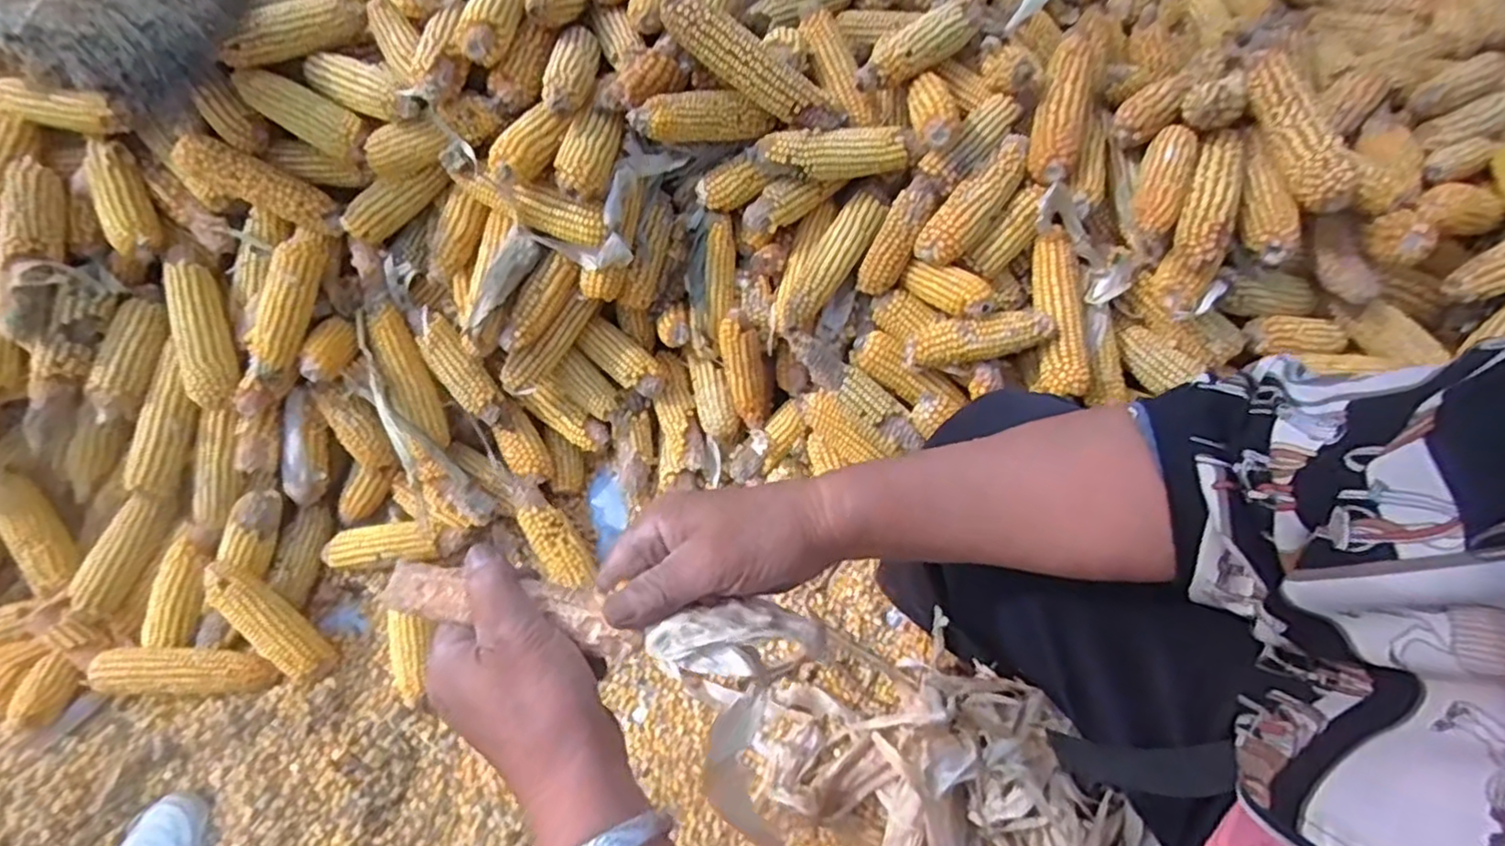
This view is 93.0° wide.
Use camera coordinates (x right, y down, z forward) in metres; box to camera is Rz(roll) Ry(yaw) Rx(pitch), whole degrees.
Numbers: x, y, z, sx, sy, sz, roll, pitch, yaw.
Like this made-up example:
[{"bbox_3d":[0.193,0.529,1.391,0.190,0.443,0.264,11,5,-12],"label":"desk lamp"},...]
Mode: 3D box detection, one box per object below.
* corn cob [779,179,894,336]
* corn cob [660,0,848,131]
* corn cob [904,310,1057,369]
[{"bbox_3d":[0.091,-0.183,0.800,0.050,0.045,0.198,32,86,16],"label":"corn cob"},{"bbox_3d":[0.003,-0.360,0.725,0.209,0.050,0.044,28,59,-16],"label":"corn cob"},{"bbox_3d":[0.232,-0.090,0.742,0.152,0.043,0.038,-9,57,21],"label":"corn cob"}]

